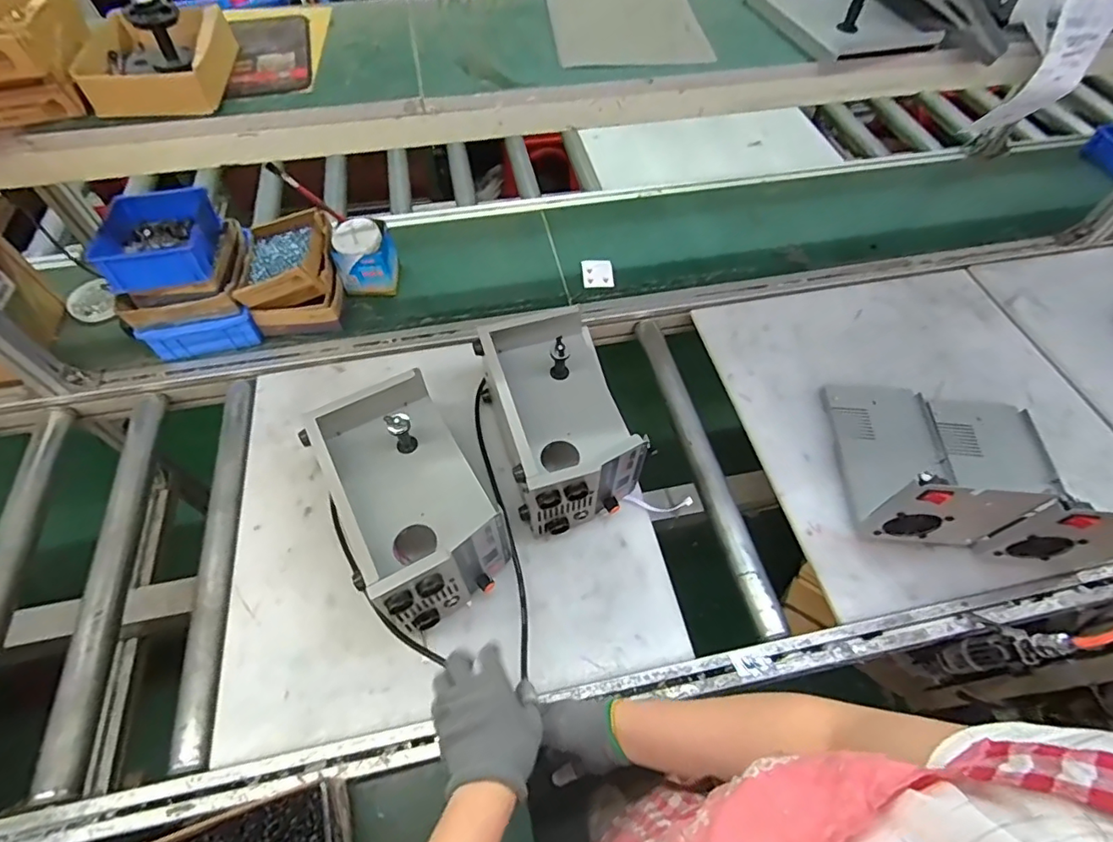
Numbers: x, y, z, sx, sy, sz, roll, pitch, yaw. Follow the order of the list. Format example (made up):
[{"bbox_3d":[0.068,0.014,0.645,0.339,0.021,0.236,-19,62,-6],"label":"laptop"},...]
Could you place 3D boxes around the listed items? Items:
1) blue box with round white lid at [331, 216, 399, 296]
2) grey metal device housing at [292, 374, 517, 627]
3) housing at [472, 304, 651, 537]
[{"bbox_3d":[-0.356,-0.305,1.015,0.095,0.119,0.099,-3,57,-3],"label":"blue box with round white lid"},{"bbox_3d":[-0.194,0.090,0.715,0.166,0.123,0.303,-28,61,-18],"label":"grey metal device housing"},{"bbox_3d":[0.007,-0.010,0.788,0.179,0.128,0.292,-15,58,-10],"label":"housing"}]

